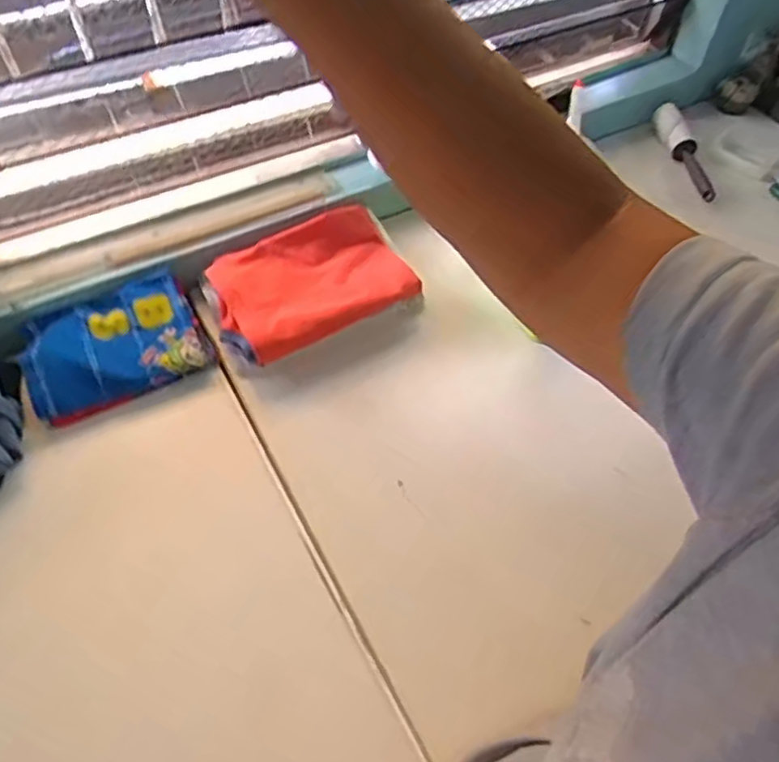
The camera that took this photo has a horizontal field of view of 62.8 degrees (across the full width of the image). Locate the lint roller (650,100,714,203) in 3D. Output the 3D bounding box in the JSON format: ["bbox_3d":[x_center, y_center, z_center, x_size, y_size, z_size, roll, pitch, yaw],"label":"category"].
[{"bbox_3d":[0.489,-0.374,1.049,0.034,0.046,0.216,-6,56,-6],"label":"lint roller"}]

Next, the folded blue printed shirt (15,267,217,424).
[{"bbox_3d":[-0.344,-0.049,0.806,0.210,0.055,0.153,-19,58,-14],"label":"folded blue printed shirt"}]

